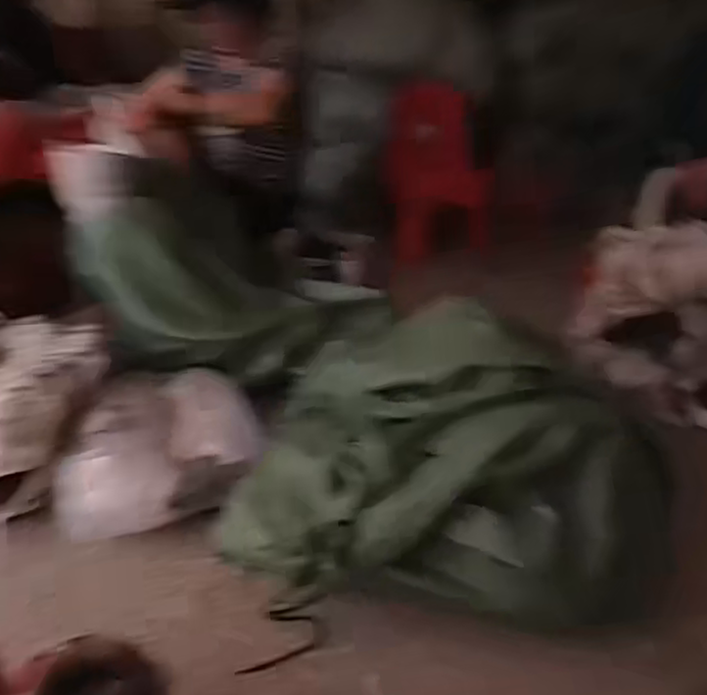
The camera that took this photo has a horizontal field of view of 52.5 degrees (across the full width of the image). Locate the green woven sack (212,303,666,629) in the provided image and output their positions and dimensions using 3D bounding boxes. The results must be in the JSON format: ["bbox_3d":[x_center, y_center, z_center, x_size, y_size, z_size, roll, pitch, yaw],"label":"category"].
[{"bbox_3d":[0.129,0.167,1.200,0.641,0.361,0.449,4,27,1],"label":"green woven sack"}]

